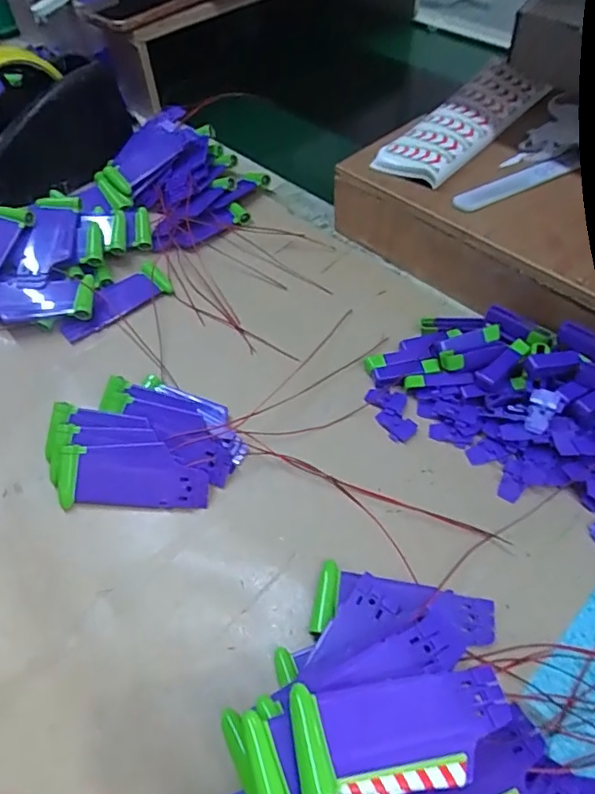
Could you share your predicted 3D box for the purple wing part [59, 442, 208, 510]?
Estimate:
[{"bbox_3d":[-0.098,0.047,0.319,0.086,0.006,0.037,-1,88,3],"label":"purple wing part"}]

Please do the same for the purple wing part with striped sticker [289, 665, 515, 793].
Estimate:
[{"bbox_3d":[0.043,0.129,0.208,0.089,0.008,0.039,-3,52,-18],"label":"purple wing part with striped sticker"}]

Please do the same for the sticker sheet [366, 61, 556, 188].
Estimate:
[{"bbox_3d":[0.138,-0.225,0.434,0.053,0.021,0.179,35,63,25],"label":"sticker sheet"}]

